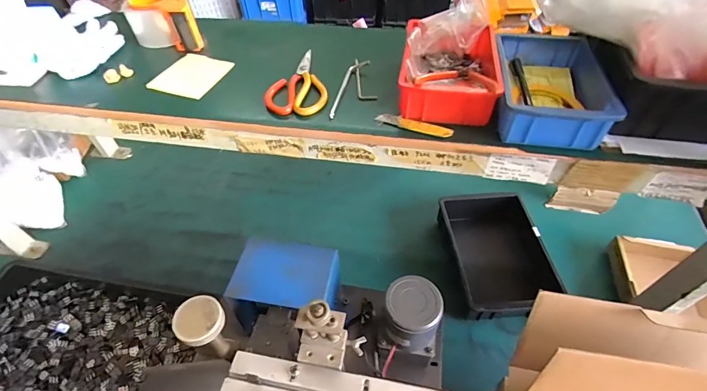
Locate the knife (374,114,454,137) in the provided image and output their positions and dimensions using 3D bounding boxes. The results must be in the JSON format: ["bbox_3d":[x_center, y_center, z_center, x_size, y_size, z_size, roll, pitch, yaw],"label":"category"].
[{"bbox_3d":[0.083,-0.095,0.503,0.103,0.012,0.015,20,53,17],"label":"knife"}]

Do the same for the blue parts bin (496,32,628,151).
[{"bbox_3d":[0.258,-0.147,0.501,0.126,0.055,0.190,7,50,7],"label":"blue parts bin"}]

